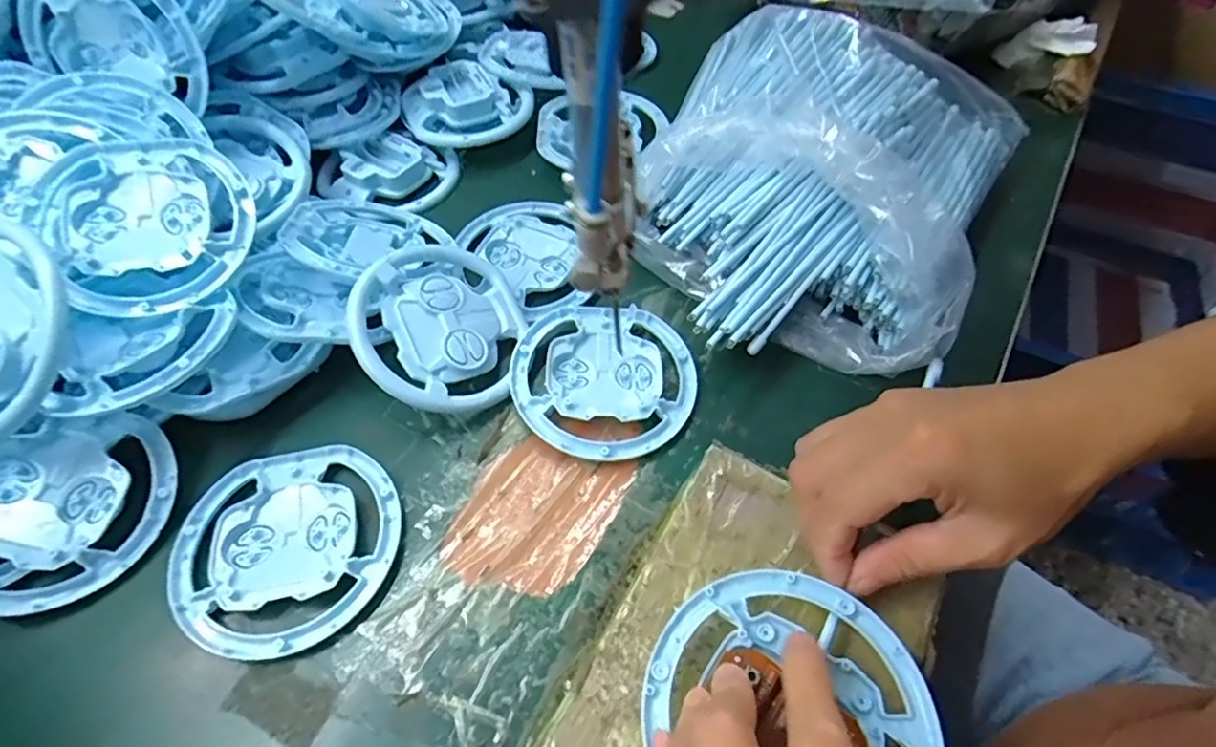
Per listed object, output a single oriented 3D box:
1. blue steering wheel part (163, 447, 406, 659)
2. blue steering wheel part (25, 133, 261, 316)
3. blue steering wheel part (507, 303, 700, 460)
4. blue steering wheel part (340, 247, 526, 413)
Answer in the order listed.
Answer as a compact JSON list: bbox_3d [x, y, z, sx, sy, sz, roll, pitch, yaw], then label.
[{"bbox_3d":[-0.156,0.082,0.294,0.104,0.010,0.098,1,55,-1],"label":"blue steering wheel part"},{"bbox_3d":[-0.244,-0.082,0.318,0.105,0.012,0.100,4,71,-12],"label":"blue steering wheel part"},{"bbox_3d":[-0.002,0.003,0.350,0.105,0.014,0.099,-1,55,-2],"label":"blue steering wheel part"},{"bbox_3d":[-0.096,-0.028,0.343,0.092,0.011,0.100,20,61,-15],"label":"blue steering wheel part"}]

